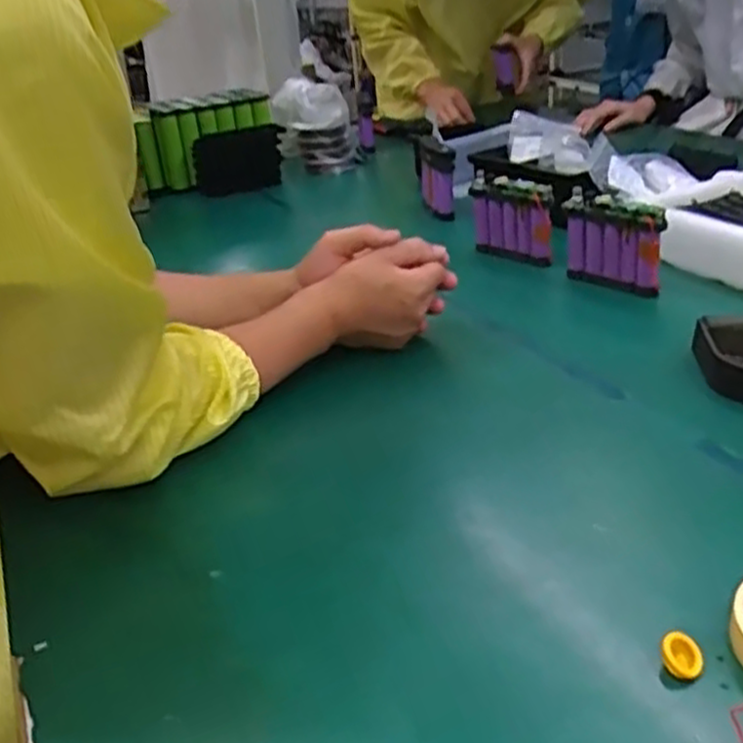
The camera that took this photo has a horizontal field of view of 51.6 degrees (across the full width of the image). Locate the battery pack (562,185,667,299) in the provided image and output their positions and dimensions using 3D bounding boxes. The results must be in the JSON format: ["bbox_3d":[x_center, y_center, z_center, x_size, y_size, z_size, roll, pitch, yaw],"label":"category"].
[{"bbox_3d":[0.259,-0.135,0.827,0.020,0.102,0.115,-25,34,-32],"label":"battery pack"}]

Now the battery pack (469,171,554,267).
[{"bbox_3d":[0.167,-0.183,0.930,0.028,0.094,0.116,-26,34,-34],"label":"battery pack"}]

